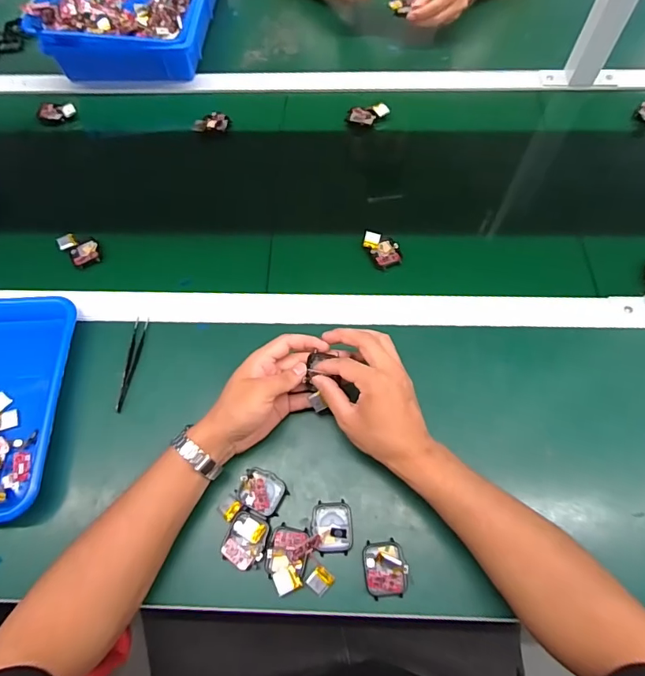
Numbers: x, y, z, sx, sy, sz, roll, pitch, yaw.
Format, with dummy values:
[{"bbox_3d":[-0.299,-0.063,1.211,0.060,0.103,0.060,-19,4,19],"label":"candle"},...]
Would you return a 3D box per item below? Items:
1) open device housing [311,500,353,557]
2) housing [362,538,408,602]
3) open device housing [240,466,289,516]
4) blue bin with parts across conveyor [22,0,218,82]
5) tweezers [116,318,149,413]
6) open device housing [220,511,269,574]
[{"bbox_3d":[0.010,0.185,0.434,0.039,0.010,0.048,-1,65,2],"label":"open device housing"},{"bbox_3d":[0.058,0.216,0.412,0.038,0.017,0.047,-6,65,-1],"label":"housing"},{"bbox_3d":[-0.061,0.156,0.450,0.045,0.010,0.039,20,67,11],"label":"open device housing"},{"bbox_3d":[-0.330,-0.599,0.779,0.256,0.083,0.332,2,65,3],"label":"blue bin with parts across conveyor"},{"bbox_3d":[-0.222,0.028,0.516,0.015,0.006,0.116,3,65,3],"label":"tweezers"},{"bbox_3d":[-0.074,0.195,0.428,0.039,0.008,0.048,11,65,7],"label":"open device housing"}]

